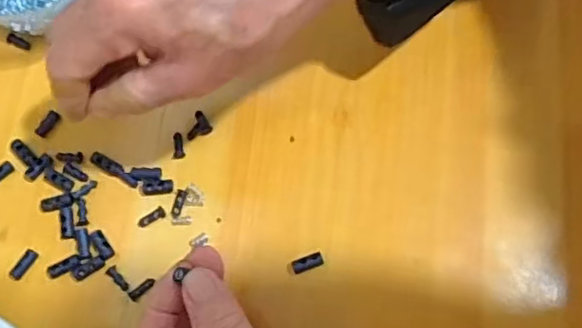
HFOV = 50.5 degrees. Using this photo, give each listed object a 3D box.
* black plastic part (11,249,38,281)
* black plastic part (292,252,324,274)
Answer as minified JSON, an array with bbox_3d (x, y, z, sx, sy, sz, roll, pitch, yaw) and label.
[{"bbox_3d":[-0.159,0.060,0.366,0.008,0.004,0.019,31,75,12],"label":"black plastic part"},{"bbox_3d":[0.010,0.058,0.361,0.019,0.005,0.008,-20,72,-5],"label":"black plastic part"}]

